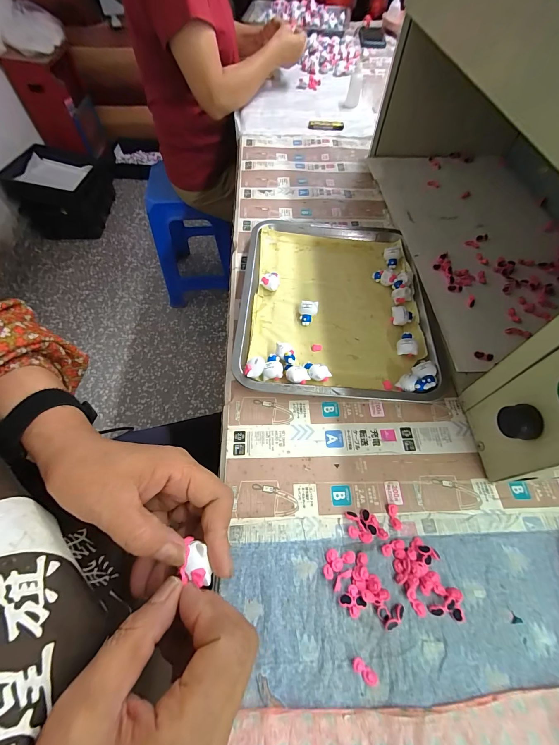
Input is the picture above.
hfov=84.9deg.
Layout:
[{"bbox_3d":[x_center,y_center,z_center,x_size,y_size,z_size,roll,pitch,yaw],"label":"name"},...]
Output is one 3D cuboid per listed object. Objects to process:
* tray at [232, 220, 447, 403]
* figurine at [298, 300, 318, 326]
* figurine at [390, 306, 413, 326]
[{"bbox_3d":[0.077,-0.106,0.431,0.252,0.029,0.311,3,60,2],"label":"tray"},{"bbox_3d":[0.038,-0.081,0.419,0.025,0.021,0.027,6,60,4],"label":"figurine"},{"bbox_3d":[0.168,-0.077,0.418,0.031,0.017,0.022,2,60,1],"label":"figurine"}]

